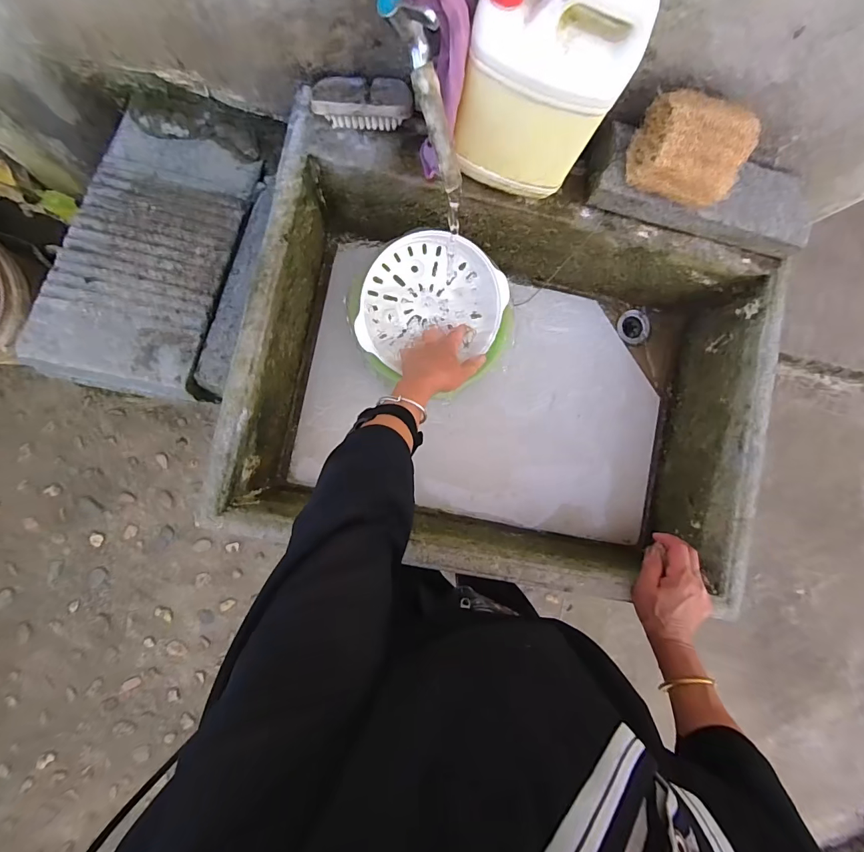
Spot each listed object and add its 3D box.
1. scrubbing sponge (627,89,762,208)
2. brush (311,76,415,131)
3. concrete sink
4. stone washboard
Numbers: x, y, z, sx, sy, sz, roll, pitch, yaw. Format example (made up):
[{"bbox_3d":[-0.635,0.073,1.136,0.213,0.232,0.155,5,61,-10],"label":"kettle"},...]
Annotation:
[{"bbox_3d":[0.291,-0.307,0.449,0.113,0.071,0.069,20,89,-4],"label":"scrubbing sponge"},{"bbox_3d":[-0.084,-0.399,0.488,0.117,0.033,0.055,-2,91,-4],"label":"brush"},{"bbox_3d":[0.112,-0.068,0.599,0.689,0.206,0.505,12,90,-4],"label":"concrete sink"},{"bbox_3d":[-0.399,-0.271,0.590,0.221,0.047,0.440,10,77,-4],"label":"stone washboard"}]

